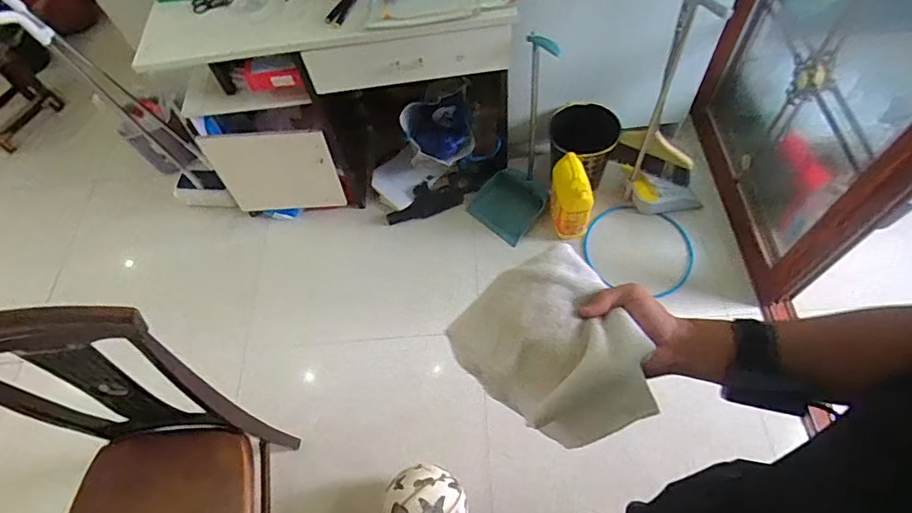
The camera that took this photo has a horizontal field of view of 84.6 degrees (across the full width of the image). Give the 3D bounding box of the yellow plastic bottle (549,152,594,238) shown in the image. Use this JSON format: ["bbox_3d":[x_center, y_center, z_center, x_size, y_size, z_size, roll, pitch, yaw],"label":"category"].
[{"bbox_3d":[0.357,-0.184,1.575,0.114,0.233,0.162,-5,61,0],"label":"yellow plastic bottle"}]

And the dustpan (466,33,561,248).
[{"bbox_3d":[0.191,-0.347,1.515,0.233,0.683,0.279,35,68,19],"label":"dustpan"}]

